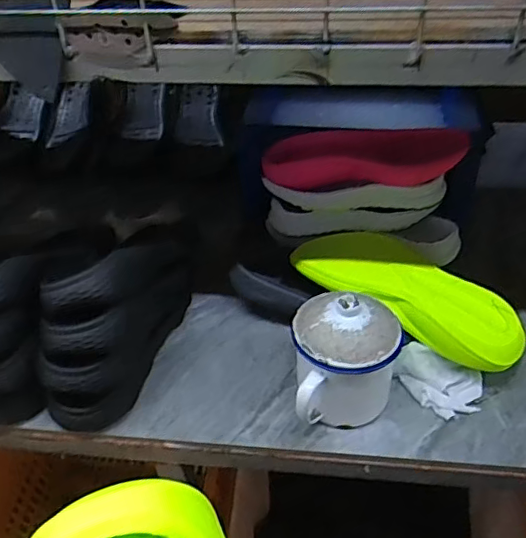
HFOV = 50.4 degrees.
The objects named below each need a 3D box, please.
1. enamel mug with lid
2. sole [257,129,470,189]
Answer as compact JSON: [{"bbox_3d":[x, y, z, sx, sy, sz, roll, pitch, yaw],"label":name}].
[{"bbox_3d":[0.083,0.092,0.565,0.107,0.128,0.099,-1,38,0],"label":"enamel mug with lid"},{"bbox_3d":[0.118,-0.139,0.684,0.234,0.078,0.033,5,39,9],"label":"sole"}]

